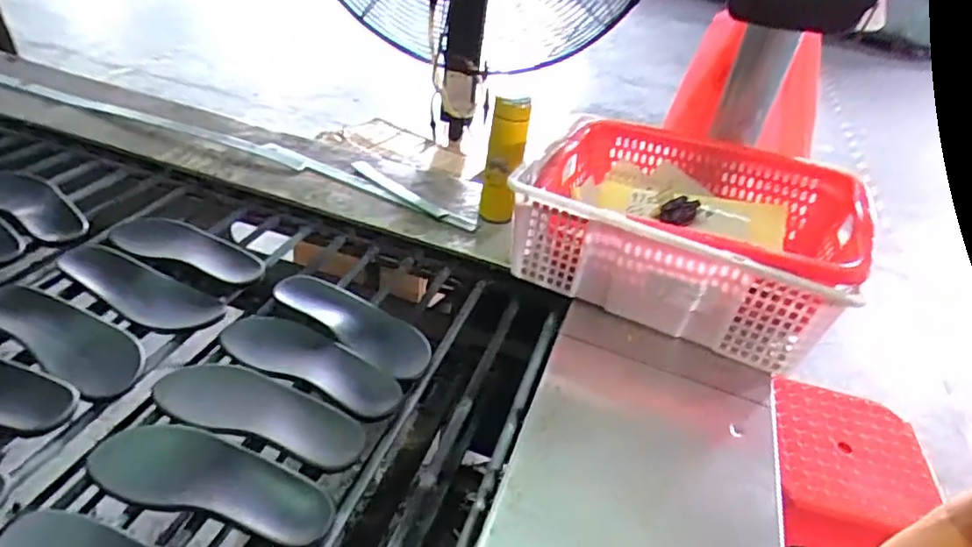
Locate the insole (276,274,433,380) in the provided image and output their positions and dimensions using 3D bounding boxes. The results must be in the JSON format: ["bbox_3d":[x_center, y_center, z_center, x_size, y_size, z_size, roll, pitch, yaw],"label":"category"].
[{"bbox_3d":[-0.184,0.060,0.835,0.239,0.024,0.086,30,40,22],"label":"insole"}]

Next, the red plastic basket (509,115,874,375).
[{"bbox_3d":[0.300,-0.072,0.934,0.464,0.180,0.333,24,38,16],"label":"red plastic basket"}]

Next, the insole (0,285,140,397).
[{"bbox_3d":[-0.547,0.079,0.771,0.255,0.034,0.096,24,38,16],"label":"insole"}]

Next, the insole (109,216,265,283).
[{"bbox_3d":[-0.463,-0.046,0.931,0.263,0.017,0.088,19,37,9],"label":"insole"}]

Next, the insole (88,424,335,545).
[{"bbox_3d":[-0.283,0.205,0.623,0.260,0.023,0.093,15,37,5],"label":"insole"}]

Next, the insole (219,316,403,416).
[{"bbox_3d":[-0.226,0.111,0.772,0.258,0.011,0.081,25,39,17],"label":"insole"}]

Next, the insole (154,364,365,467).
[{"bbox_3d":[-0.266,0.160,0.713,0.260,0.016,0.092,18,37,8],"label":"insole"}]

